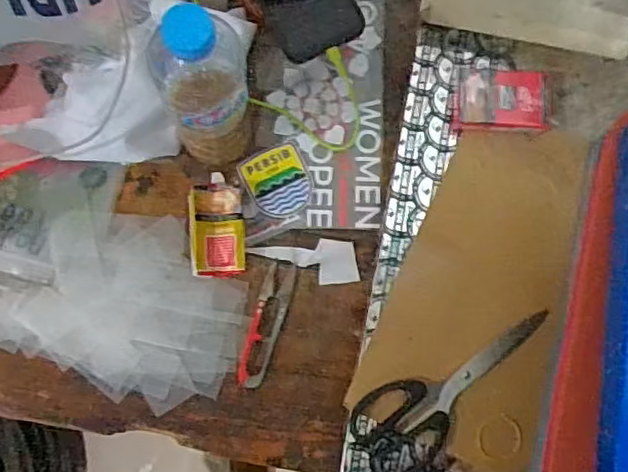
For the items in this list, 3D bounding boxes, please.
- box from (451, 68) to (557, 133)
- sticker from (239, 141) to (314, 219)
[{"bbox_3d":[0.171,-0.121,0.551,0.087,0.024,0.053,2,82,-3],"label":"box"},{"bbox_3d":[-0.033,-0.051,0.587,0.058,0.004,0.068,-25,80,-11],"label":"sticker"}]

